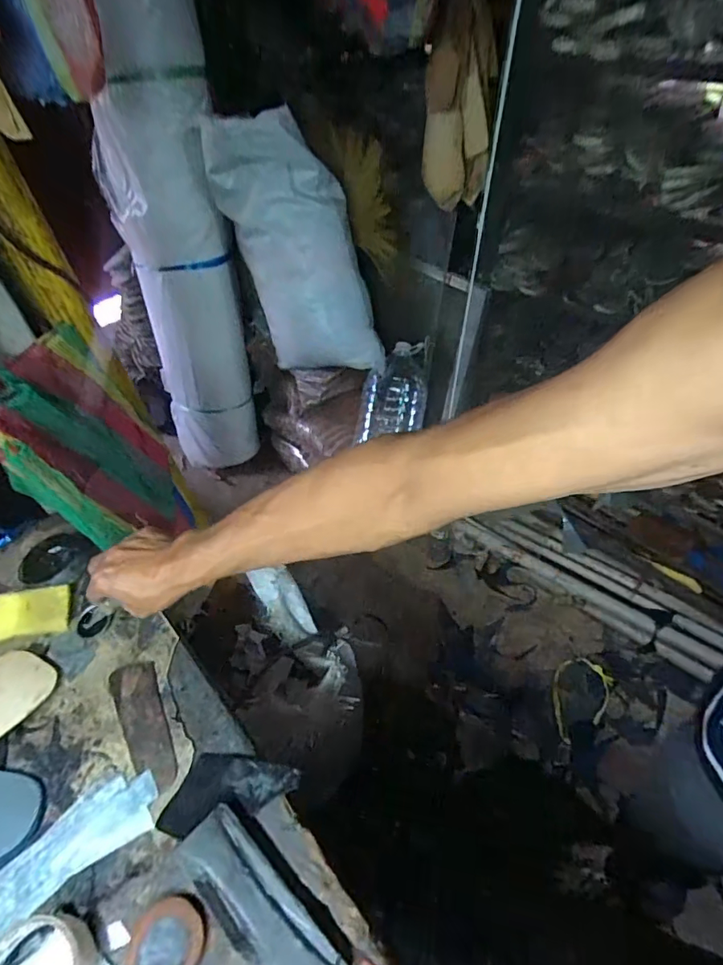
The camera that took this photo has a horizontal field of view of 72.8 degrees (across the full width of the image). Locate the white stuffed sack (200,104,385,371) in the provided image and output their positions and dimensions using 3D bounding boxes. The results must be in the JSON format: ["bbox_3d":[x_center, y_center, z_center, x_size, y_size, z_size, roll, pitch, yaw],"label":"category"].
[{"bbox_3d":[-0.181,-0.631,1.390,0.342,0.696,0.177,-18,30,11],"label":"white stuffed sack"}]

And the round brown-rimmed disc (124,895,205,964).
[{"bbox_3d":[-0.146,0.342,0.366,0.056,0.009,0.049,6,45,5],"label":"round brown-rimmed disc"}]

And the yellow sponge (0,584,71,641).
[{"bbox_3d":[-0.391,0.154,0.580,0.087,0.015,0.053,-8,73,-11],"label":"yellow sponge"}]

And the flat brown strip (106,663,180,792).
[{"bbox_3d":[-0.219,0.242,0.494,0.044,0.010,0.134,-30,55,-10],"label":"flat brown strip"}]

